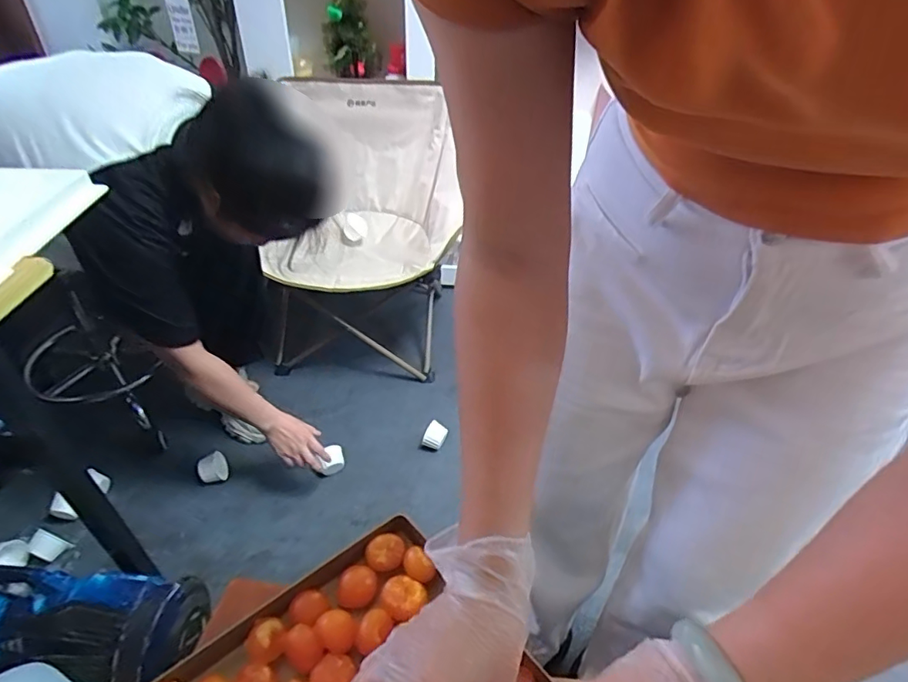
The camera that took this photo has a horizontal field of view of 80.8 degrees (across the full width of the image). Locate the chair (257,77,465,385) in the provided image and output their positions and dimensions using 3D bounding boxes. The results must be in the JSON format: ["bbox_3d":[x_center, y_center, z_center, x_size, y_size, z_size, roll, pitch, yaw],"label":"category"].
[{"bbox_3d":[-0.266,-0.293,1.472,0.540,0.633,0.674,1,39,-3],"label":"chair"}]

